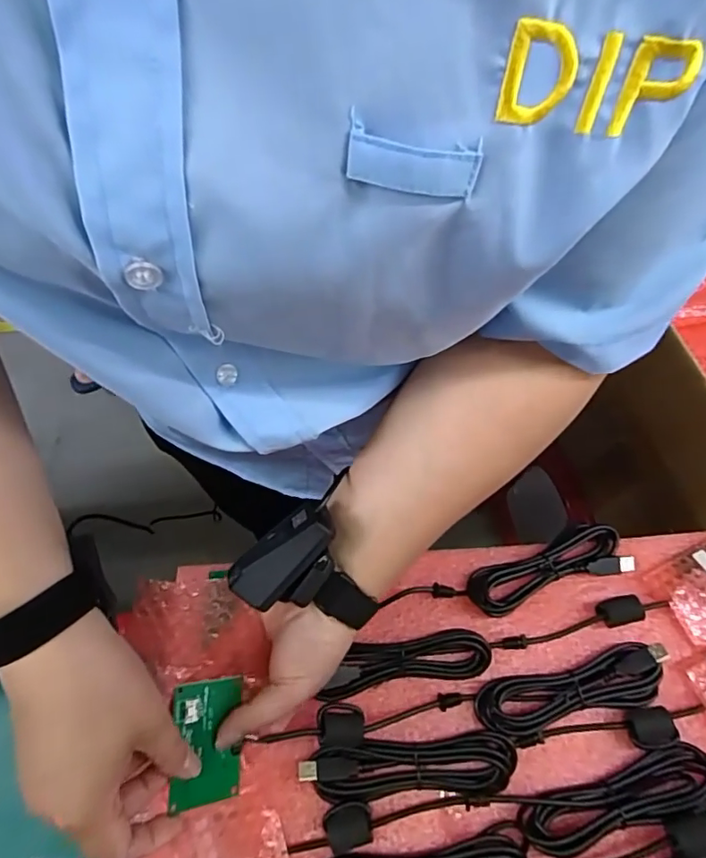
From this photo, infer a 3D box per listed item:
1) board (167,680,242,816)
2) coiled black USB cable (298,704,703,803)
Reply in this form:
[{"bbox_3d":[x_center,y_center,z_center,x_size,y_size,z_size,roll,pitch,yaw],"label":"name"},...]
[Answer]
[{"bbox_3d":[-0.092,0.197,0.336,0.044,0.006,0.068,7,73,-35],"label":"board"},{"bbox_3d":[0.115,0.242,0.392,0.297,0.018,0.042,-6,61,-5],"label":"coiled black USB cable"}]

